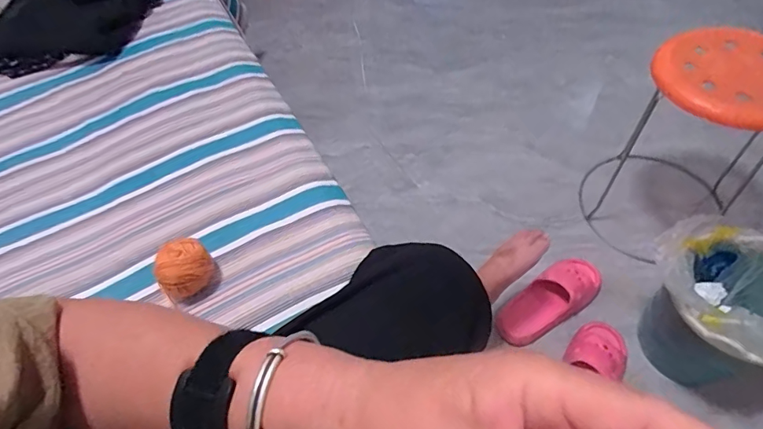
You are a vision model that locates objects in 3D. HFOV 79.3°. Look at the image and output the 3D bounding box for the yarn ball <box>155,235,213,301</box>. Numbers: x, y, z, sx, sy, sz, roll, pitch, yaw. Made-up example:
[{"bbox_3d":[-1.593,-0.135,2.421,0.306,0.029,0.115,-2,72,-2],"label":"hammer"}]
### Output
[{"bbox_3d":[-0.240,0.067,0.566,0.062,0.057,0.056,-33,58,-20],"label":"yarn ball"}]

